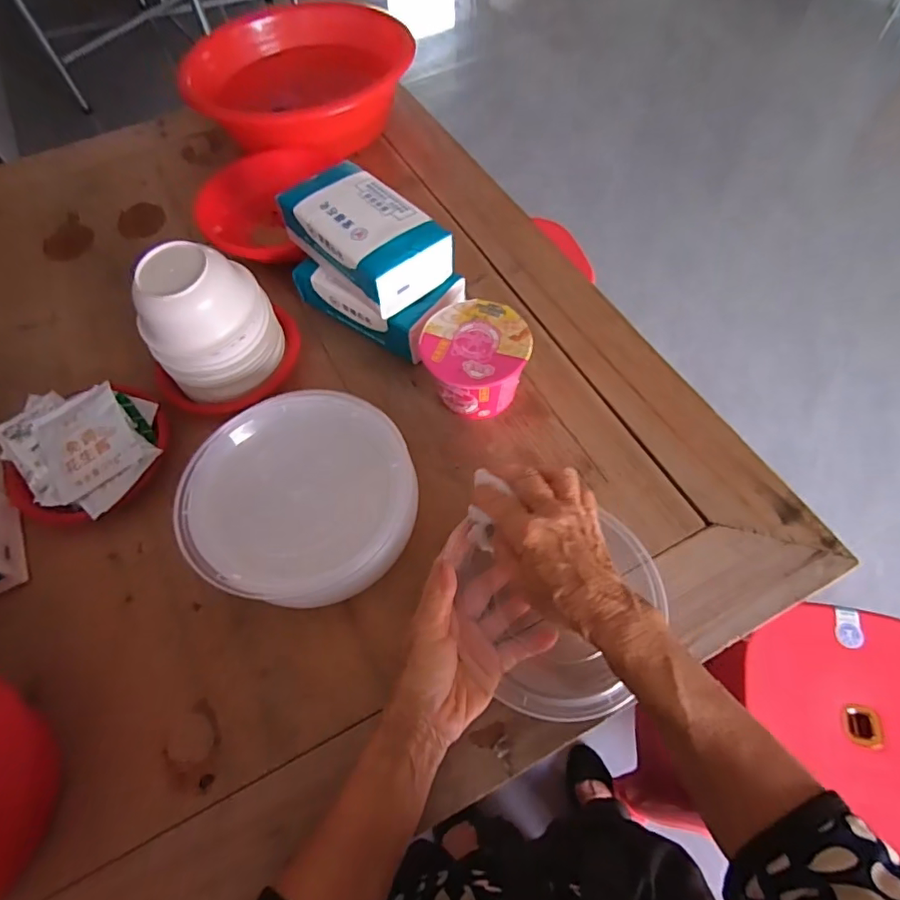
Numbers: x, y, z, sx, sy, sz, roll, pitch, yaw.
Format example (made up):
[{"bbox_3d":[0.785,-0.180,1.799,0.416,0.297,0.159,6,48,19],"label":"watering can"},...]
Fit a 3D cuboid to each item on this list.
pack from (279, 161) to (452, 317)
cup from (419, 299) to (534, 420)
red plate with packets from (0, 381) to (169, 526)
[{"bbox_3d":[-0.085,-0.208,0.512,0.094,0.054,0.162,-41,68,-17],"label":"pack"},{"bbox_3d":[0.024,-0.083,0.497,0.093,0.063,0.091,-1,62,3],"label":"cup"},{"bbox_3d":[-0.340,-0.005,0.488,0.150,0.035,0.138,-1,62,3],"label":"red plate with packets"}]

